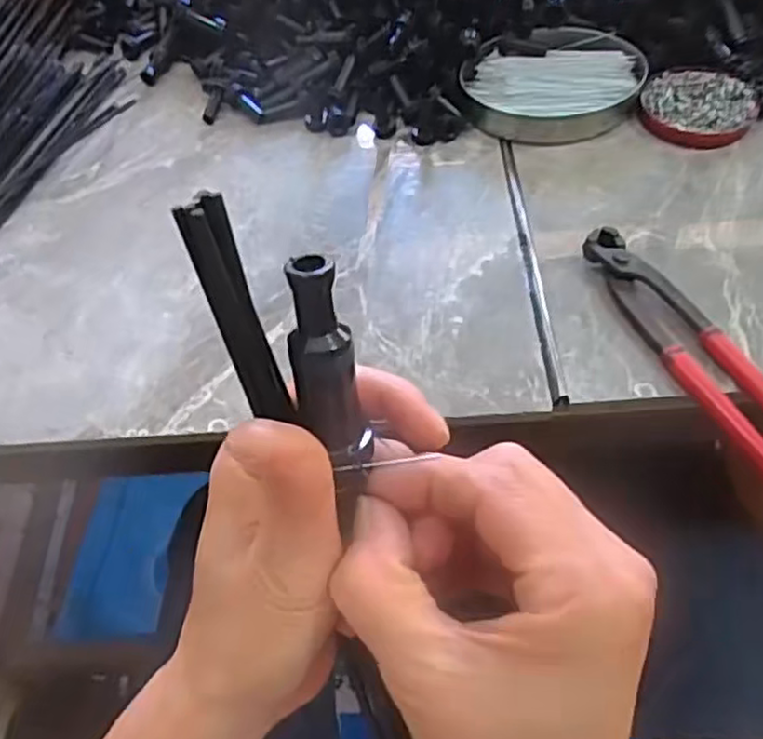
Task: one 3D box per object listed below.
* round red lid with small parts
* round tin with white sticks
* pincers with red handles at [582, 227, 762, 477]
[{"bbox_3d":[0.231,-0.193,0.515,0.077,0.012,0.073,10,59,11],"label":"round red lid with small parts"},{"bbox_3d":[0.129,-0.216,0.534,0.133,0.021,0.104,-8,58,0],"label":"round tin with white sticks"},{"bbox_3d":[0.180,-0.007,0.399,0.036,0.018,0.201,-24,59,-10],"label":"pincers with red handles"}]

